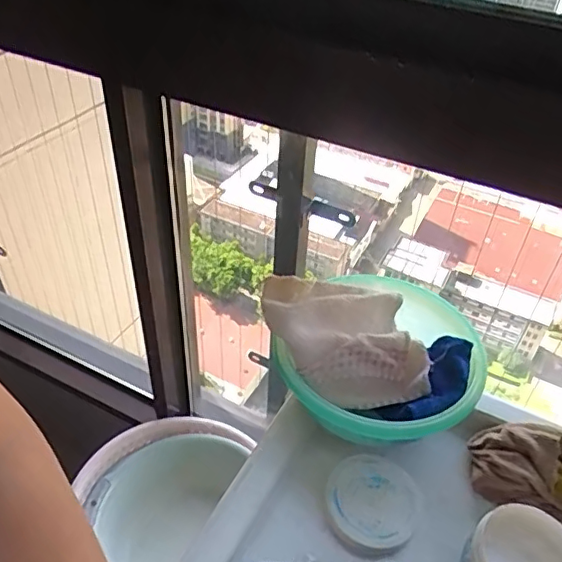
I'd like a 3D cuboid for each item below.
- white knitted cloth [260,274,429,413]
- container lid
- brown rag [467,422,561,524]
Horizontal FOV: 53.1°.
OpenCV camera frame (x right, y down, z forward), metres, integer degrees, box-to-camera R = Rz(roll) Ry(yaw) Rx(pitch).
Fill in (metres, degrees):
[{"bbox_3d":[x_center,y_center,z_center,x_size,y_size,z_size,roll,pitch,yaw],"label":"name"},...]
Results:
[{"bbox_3d":[0.069,0.063,0.615,0.171,0.071,0.124,0,41,-4],"label":"white knitted cloth"},{"bbox_3d":[0.094,0.222,0.570,0.091,0.023,0.096,2,41,-2],"label":"container lid"},{"bbox_3d":[0.285,0.213,0.591,0.165,0.072,0.085,21,44,19],"label":"brown rag"}]

